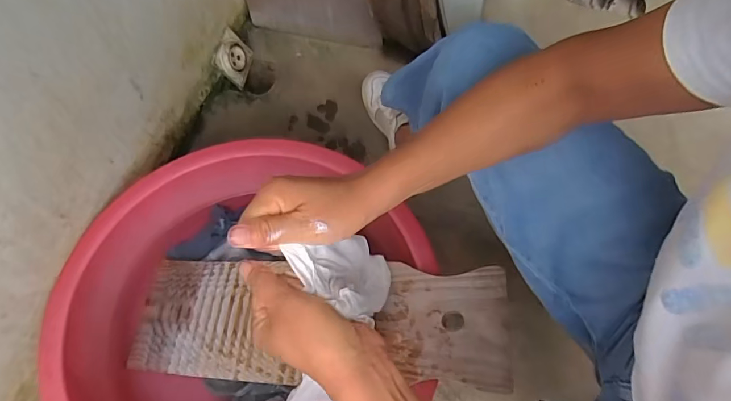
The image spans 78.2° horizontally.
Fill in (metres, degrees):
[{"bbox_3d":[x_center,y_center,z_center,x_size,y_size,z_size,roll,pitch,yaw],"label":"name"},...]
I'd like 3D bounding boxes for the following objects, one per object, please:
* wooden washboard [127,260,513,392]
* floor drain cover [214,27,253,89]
[{"bbox_3d":[-0.088,0.169,0.661,0.564,0.021,0.180,-5,62,17],"label":"wooden washboard"},{"bbox_3d":[-0.287,-0.313,0.985,0.012,0.104,0.095,6,76,25],"label":"floor drain cover"}]

